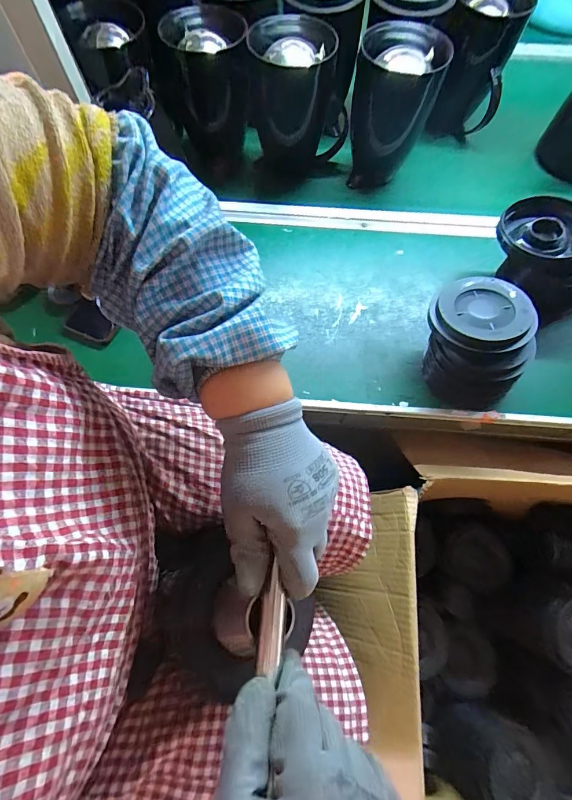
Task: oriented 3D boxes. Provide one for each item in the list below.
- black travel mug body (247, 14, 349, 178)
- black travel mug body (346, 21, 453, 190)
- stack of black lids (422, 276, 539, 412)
[{"bbox_3d":[0.023,-0.481,0.629,0.158,0.207,0.117,-1,68,-2],"label":"black travel mug body"},{"bbox_3d":[0.170,-0.483,0.614,0.128,0.174,0.123,-6,68,-4],"label":"black travel mug body"},{"bbox_3d":[0.249,-0.071,0.493,0.121,0.122,0.132,-9,61,11],"label":"stack of black lids"}]

